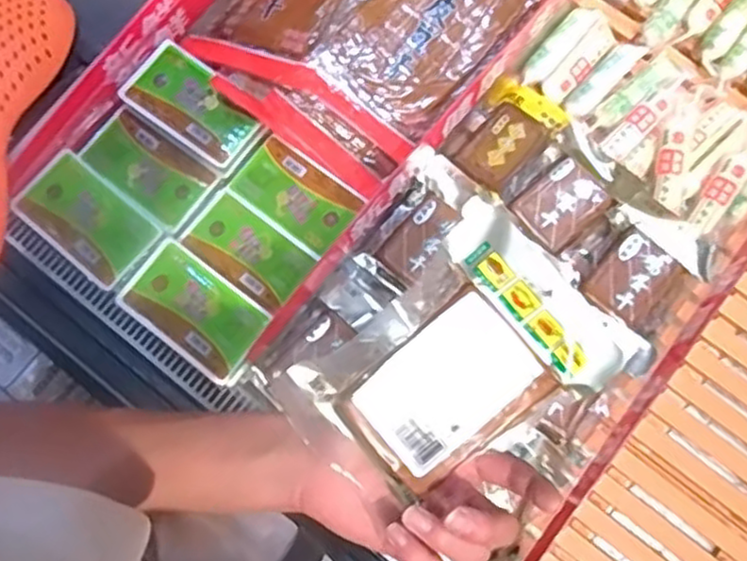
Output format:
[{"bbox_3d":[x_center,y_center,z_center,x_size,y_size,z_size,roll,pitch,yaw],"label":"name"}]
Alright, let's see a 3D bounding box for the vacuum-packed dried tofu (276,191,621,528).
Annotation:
[{"bbox_3d":[0.044,0.048,0.407,0.164,0.029,0.117,-36,80,-8],"label":"vacuum-packed dried tofu"}]

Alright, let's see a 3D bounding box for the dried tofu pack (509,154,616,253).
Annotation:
[{"bbox_3d":[0.215,-0.086,0.822,0.097,0.012,0.077,-40,81,-9],"label":"dried tofu pack"}]

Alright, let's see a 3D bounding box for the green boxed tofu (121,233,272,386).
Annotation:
[{"bbox_3d":[-0.186,0.035,0.759,0.143,0.032,0.085,37,79,7],"label":"green boxed tofu"}]

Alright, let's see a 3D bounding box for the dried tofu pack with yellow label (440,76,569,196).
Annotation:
[{"bbox_3d":[0.156,-0.174,0.864,0.098,0.031,0.136,40,80,7],"label":"dried tofu pack with yellow label"}]

